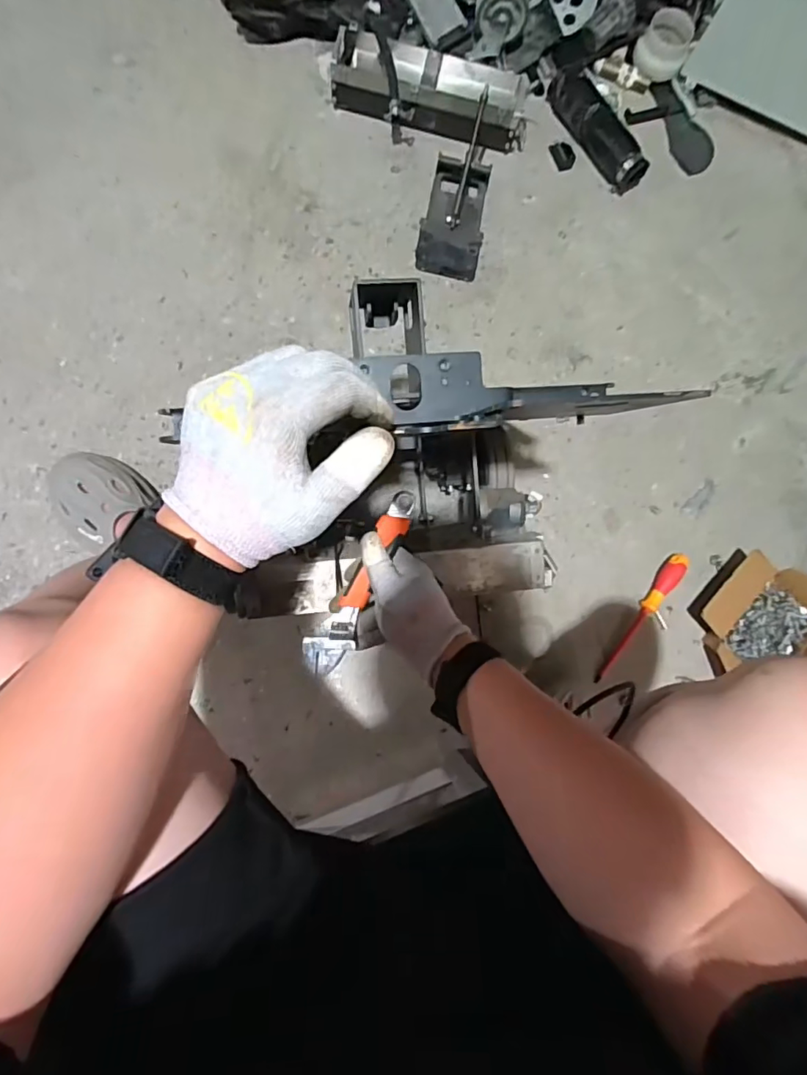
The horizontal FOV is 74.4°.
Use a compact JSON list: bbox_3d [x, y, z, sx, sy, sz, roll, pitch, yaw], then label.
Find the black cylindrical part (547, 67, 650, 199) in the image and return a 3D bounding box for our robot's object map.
[{"bbox_3d":[0.359,-0.757,0.984,0.070,0.054,0.243,-31,84,-10],"label":"black cylindrical part"}]

